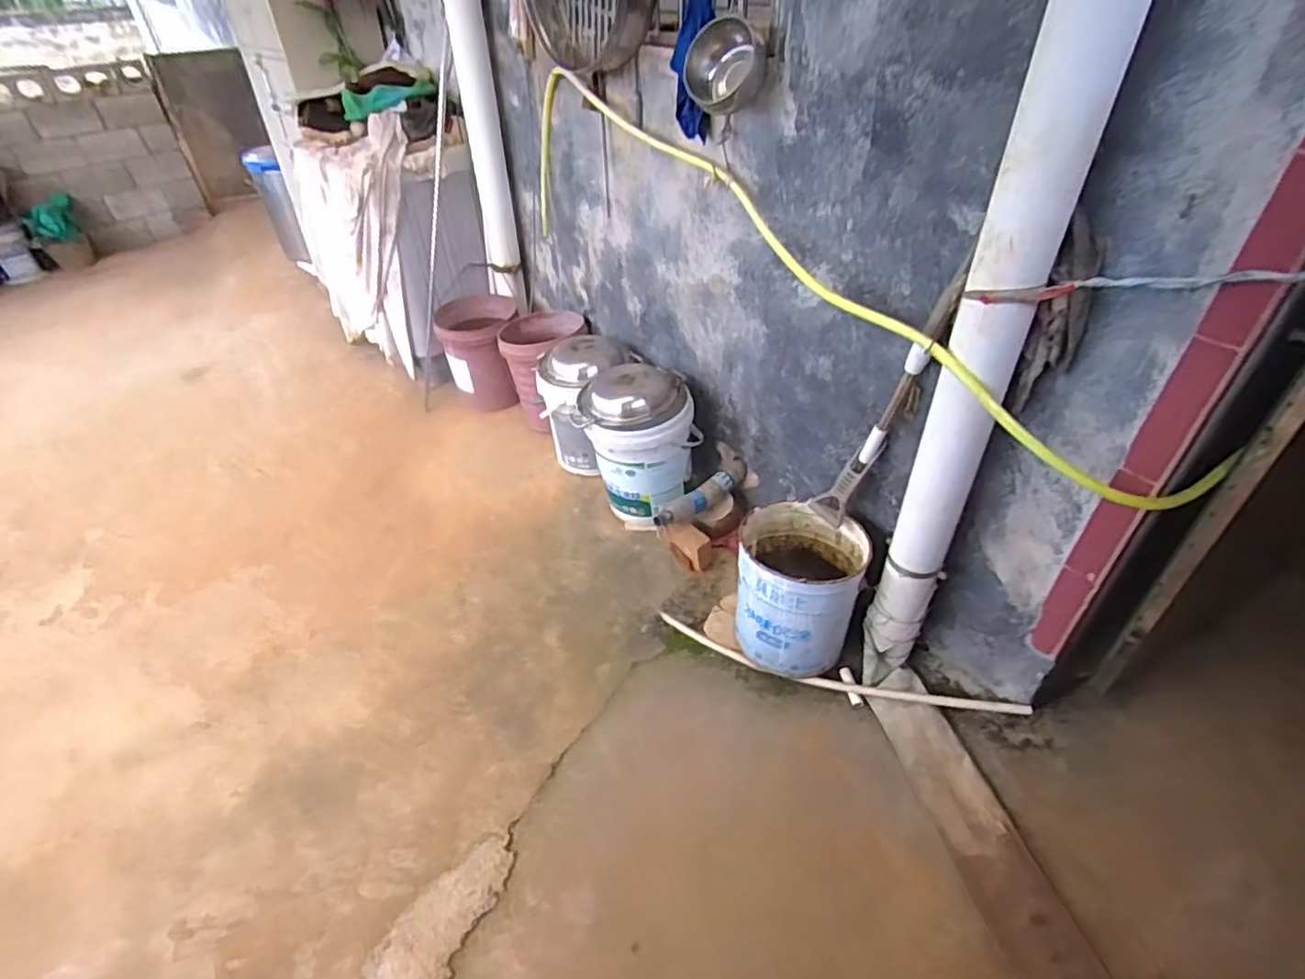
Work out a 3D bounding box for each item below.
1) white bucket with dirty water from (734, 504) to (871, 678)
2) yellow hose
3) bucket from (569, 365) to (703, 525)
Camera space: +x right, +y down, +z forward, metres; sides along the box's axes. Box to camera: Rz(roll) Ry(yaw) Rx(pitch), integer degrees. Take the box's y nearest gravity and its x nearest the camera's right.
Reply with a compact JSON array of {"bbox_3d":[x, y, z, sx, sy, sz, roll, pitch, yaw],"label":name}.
[{"bbox_3d":[0.363,0.267,1.639,0.301,0.354,0.311,5,40,7],"label":"white bucket with dirty water"},{"bbox_3d":[0.198,-0.568,1.451,0.214,0.402,1.927,-29,47,-29],"label":"yellow hose"},{"bbox_3d":[-0.047,-0.158,1.952,0.321,0.420,0.307,-1,40,1],"label":"bucket"}]

